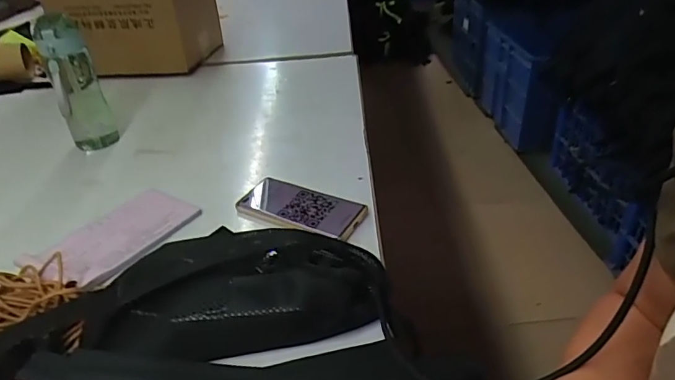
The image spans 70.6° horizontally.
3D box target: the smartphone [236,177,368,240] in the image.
[{"bbox_3d":[-0.048,0.022,0.633,0.165,0.012,0.079,14,38,23],"label":"smartphone"}]

